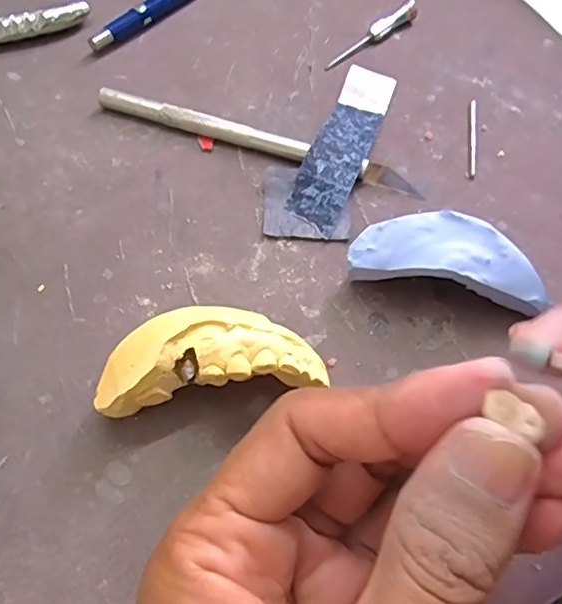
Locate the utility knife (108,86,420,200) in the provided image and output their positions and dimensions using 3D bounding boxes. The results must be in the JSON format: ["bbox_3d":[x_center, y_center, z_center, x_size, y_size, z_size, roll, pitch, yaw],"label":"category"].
[{"bbox_3d":[-0.010,-0.066,0.232,0.134,0.009,0.007,18,60,7],"label":"utility knife"}]

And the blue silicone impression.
[{"bbox_3d":[0.057,-0.013,0.196,0.065,0.024,0.025,10,60,2],"label":"blue silicone impression"}]

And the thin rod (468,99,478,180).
[{"bbox_3d":[0.082,-0.070,0.242,0.004,0.004,0.044,9,60,2],"label":"thin rod"}]

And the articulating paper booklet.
[{"bbox_3d":[0.021,-0.066,0.233,0.035,0.009,0.097,16,60,6],"label":"articulating paper booklet"}]

